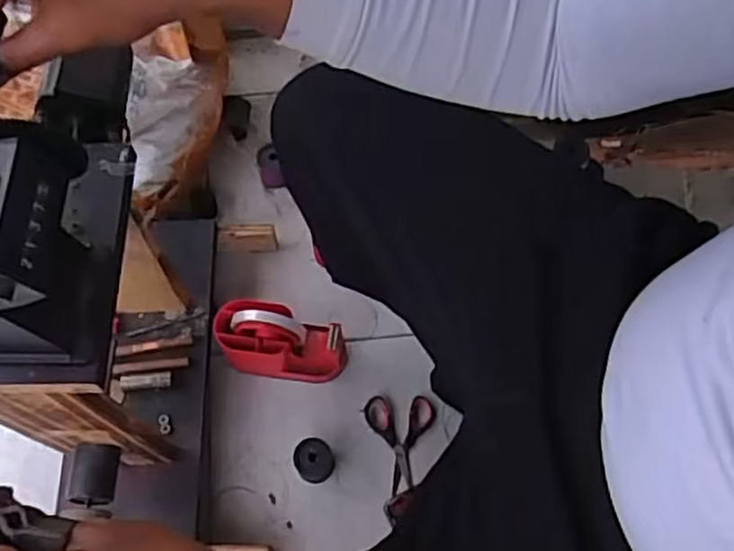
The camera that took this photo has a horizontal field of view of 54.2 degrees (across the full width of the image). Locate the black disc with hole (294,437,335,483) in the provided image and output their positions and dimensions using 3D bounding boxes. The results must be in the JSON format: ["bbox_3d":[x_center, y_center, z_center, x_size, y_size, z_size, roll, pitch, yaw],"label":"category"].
[{"bbox_3d":[-0.061,0.212,0.824,0.043,0.042,0.041,0,65,1],"label":"black disc with hole"}]

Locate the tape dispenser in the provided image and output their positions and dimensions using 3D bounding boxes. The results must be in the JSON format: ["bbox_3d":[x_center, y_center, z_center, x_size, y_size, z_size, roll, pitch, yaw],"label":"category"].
[{"bbox_3d":[-0.101,0.077,0.854,0.146,0.098,0.065,8,65,5],"label":"tape dispenser"}]

